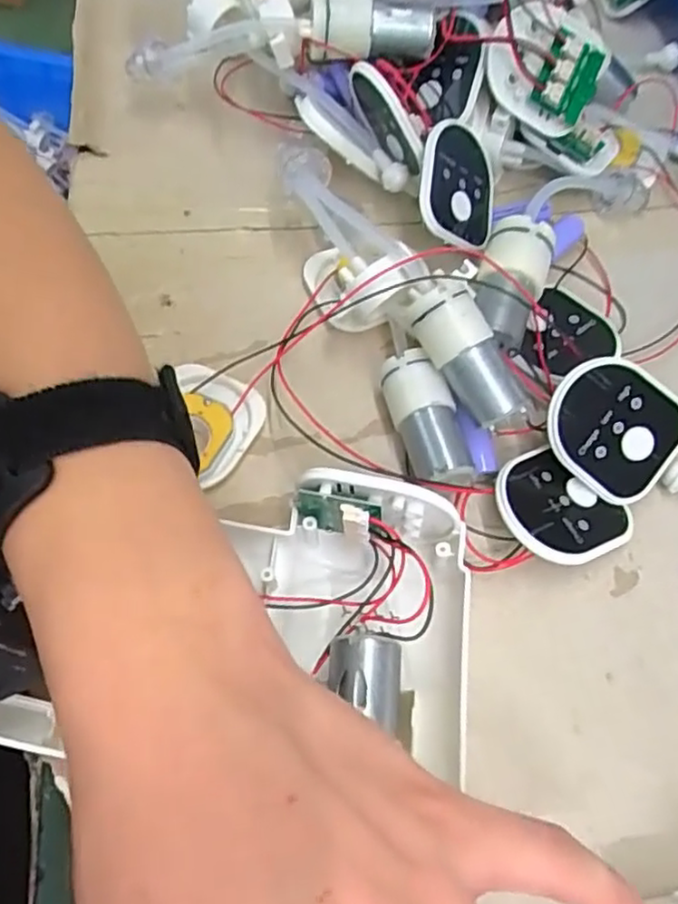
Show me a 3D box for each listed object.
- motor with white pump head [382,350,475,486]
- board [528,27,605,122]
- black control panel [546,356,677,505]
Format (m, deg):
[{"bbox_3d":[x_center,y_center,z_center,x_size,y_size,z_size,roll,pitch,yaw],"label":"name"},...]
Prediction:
[{"bbox_3d":[0.036,-0.010,0.282,0.024,0.027,0.057,-12,66,-9],"label":"motor with white pump head"},{"bbox_3d":[0.112,-0.180,0.328,0.030,0.033,0.007,9,22,-28],"label":"board"},{"bbox_3d":[0.111,-0.010,0.271,0.056,0.004,0.050,43,89,-12],"label":"black control panel"}]

